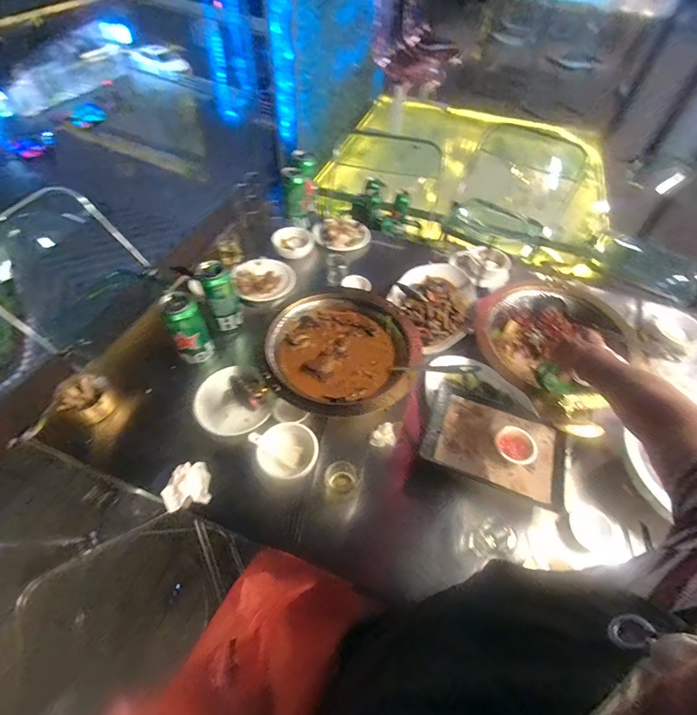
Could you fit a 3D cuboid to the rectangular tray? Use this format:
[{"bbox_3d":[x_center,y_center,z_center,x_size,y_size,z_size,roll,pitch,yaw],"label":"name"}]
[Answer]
[{"bbox_3d":[0.273,0.153,0.709,0.233,0.028,0.180,20,54,15],"label":"rectangular tray"}]

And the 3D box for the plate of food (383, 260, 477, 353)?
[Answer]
[{"bbox_3d":[0.225,-0.143,0.970,0.225,0.056,0.266,-18,56,-16],"label":"plate of food"}]

